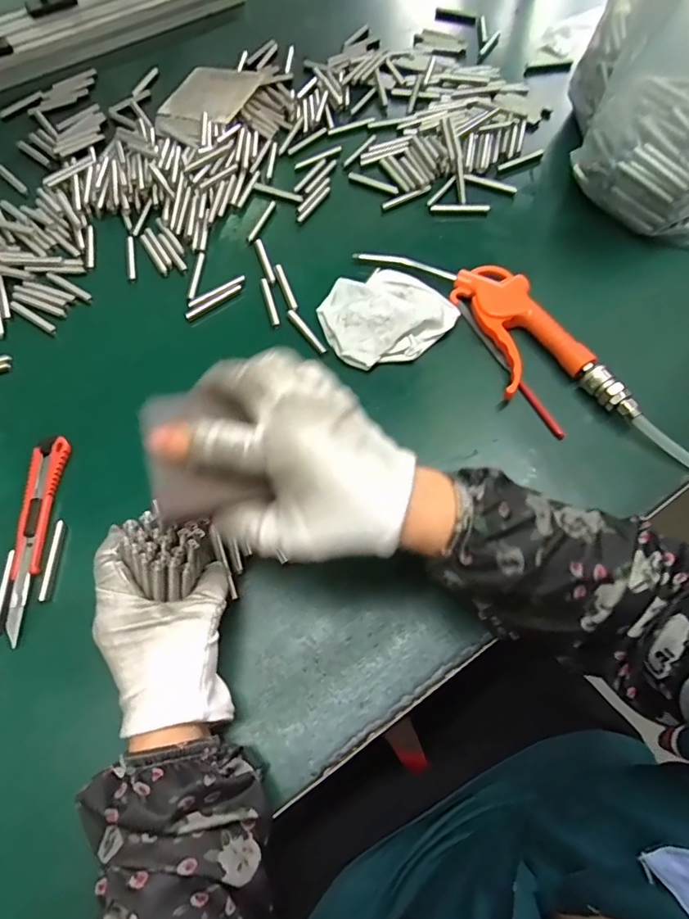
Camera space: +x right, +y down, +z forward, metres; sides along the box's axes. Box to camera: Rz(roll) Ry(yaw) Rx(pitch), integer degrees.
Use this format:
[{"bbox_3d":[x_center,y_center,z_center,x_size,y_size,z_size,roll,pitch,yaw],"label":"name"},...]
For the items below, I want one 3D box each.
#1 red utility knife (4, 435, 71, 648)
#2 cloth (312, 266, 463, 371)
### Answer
[{"bbox_3d":[-0.232,0.053,0.373,0.025,0.015,0.150,-1,65,2],"label":"red utility knife"},{"bbox_3d":[0.036,-0.127,0.437,0.106,0.029,0.086,-25,67,-9],"label":"cloth"}]

